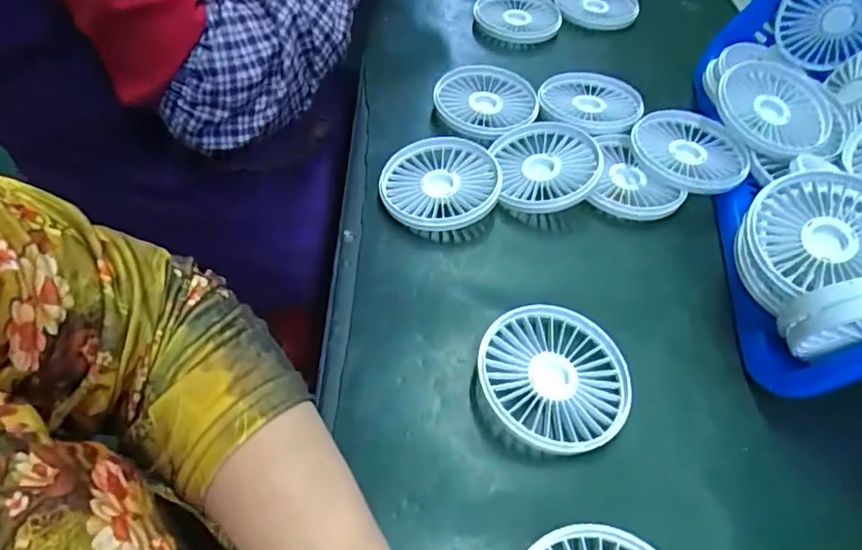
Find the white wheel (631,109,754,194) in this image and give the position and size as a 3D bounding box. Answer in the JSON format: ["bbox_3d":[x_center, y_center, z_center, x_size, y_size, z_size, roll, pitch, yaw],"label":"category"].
[{"bbox_3d":[0.206,-0.099,0.462,0.086,0.015,0.090,0,49,-1],"label":"white wheel"}]

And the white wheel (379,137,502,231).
[{"bbox_3d":[0.007,-0.068,0.436,0.086,0.023,0.087,3,52,-3],"label":"white wheel"}]

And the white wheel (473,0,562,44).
[{"bbox_3d":[0.093,-0.280,0.621,0.091,0.020,0.086,1,51,-2],"label":"white wheel"}]

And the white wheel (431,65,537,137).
[{"bbox_3d":[0.050,-0.152,0.510,0.089,0.016,0.096,3,52,-3],"label":"white wheel"}]

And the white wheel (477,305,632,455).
[{"bbox_3d":[0.071,0.060,0.335,0.085,0.019,0.087,3,52,-3],"label":"white wheel"}]

